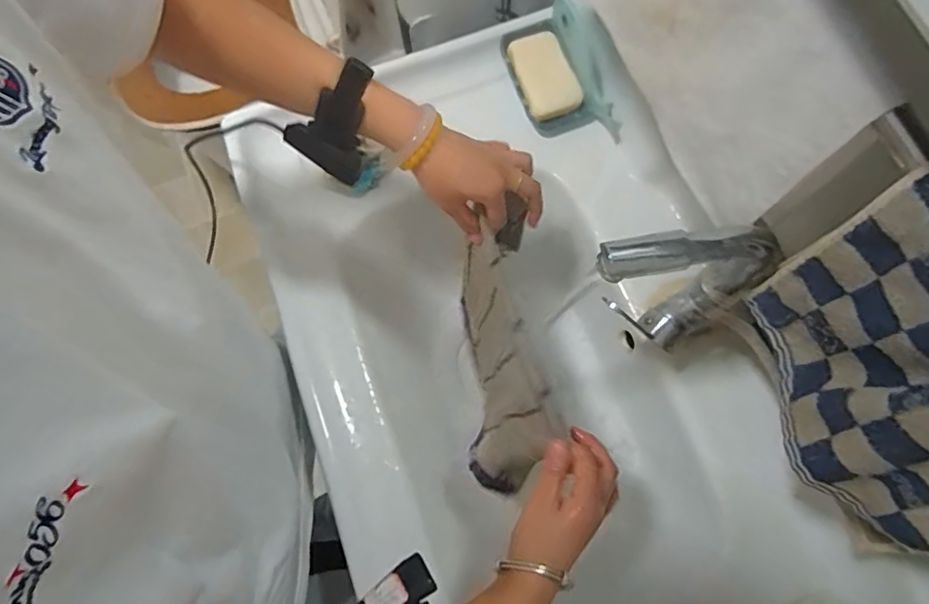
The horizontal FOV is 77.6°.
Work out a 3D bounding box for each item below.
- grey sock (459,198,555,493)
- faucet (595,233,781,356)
[{"bbox_3d":[0.037,0.041,0.574,0.037,0.142,0.256,9,55,-20],"label":"grey sock"},{"bbox_3d":[0.163,-0.005,0.460,0.136,0.171,0.052,-13,73,-2],"label":"faucet"}]

